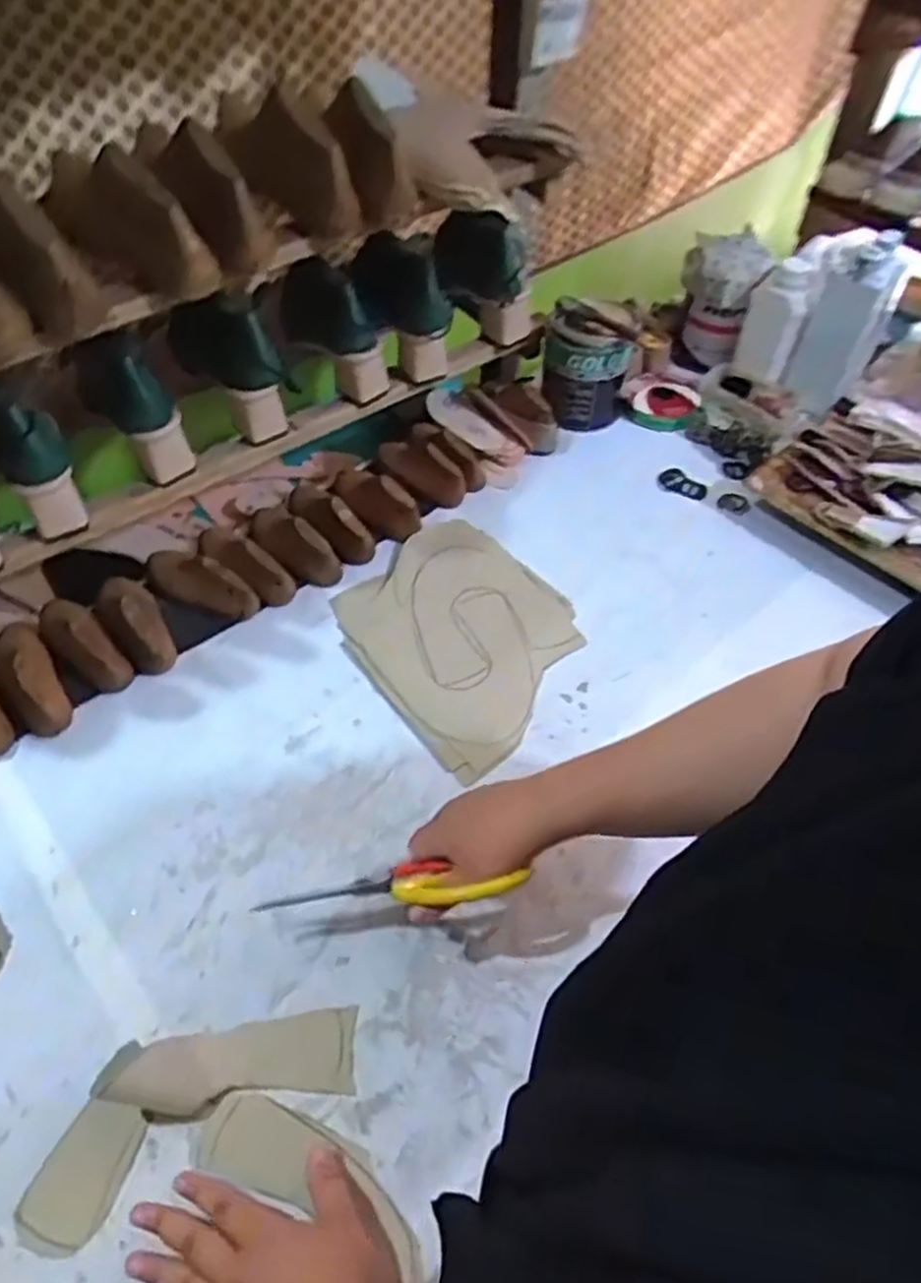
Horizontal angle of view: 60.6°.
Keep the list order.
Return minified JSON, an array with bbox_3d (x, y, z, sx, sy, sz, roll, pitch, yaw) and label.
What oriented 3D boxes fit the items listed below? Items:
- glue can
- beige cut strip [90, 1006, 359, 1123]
[{"bbox_3d":[0.157,-0.345,0.984,0.107,0.125,0.091,5,53,3],"label":"glue can"},{"bbox_3d":[-0.163,0.306,0.569,0.172,0.024,0.056,0,52,-19],"label":"beige cut strip"}]

